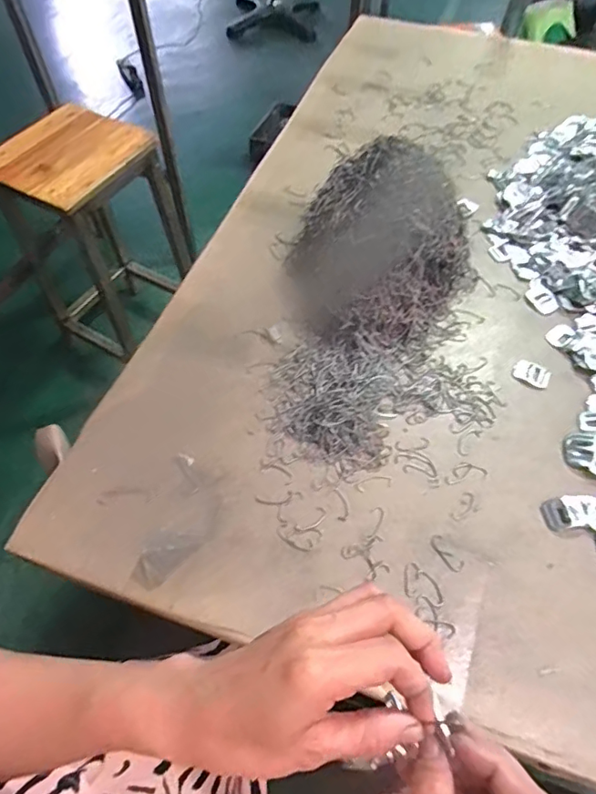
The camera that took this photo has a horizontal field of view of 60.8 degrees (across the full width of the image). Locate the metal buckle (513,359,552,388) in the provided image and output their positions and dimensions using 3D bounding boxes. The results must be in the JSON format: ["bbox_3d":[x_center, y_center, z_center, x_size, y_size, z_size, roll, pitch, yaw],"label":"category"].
[{"bbox_3d":[0.264,-0.027,0.571,0.038,0.004,0.031,29,61,17],"label":"metal buckle"}]

